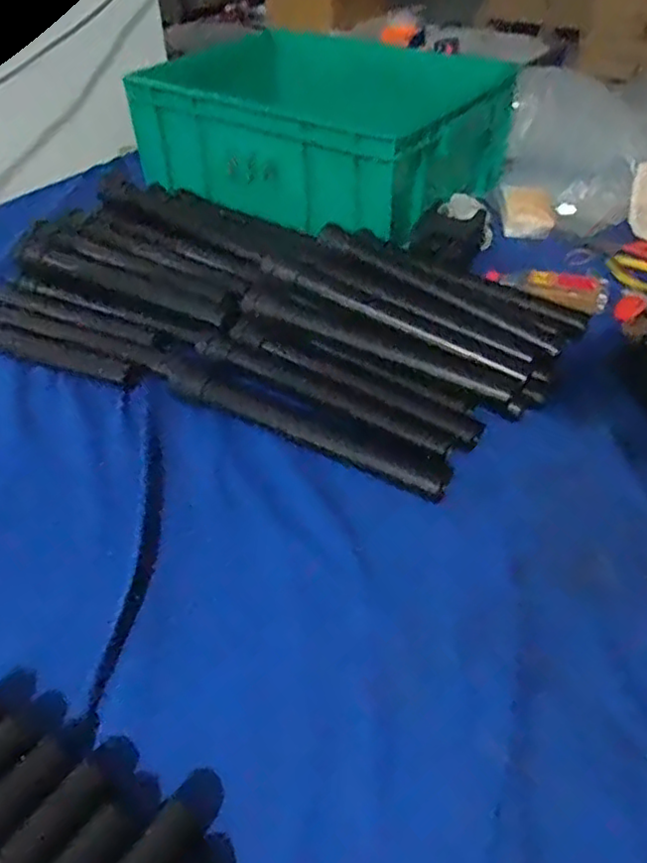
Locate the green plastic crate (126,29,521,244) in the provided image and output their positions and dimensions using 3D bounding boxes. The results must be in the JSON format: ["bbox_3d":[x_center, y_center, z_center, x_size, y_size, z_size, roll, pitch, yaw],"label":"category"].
[{"bbox_3d":[0.006,-0.395,0.873,0.404,0.125,0.305,26,47,26],"label":"green plastic crate"}]

